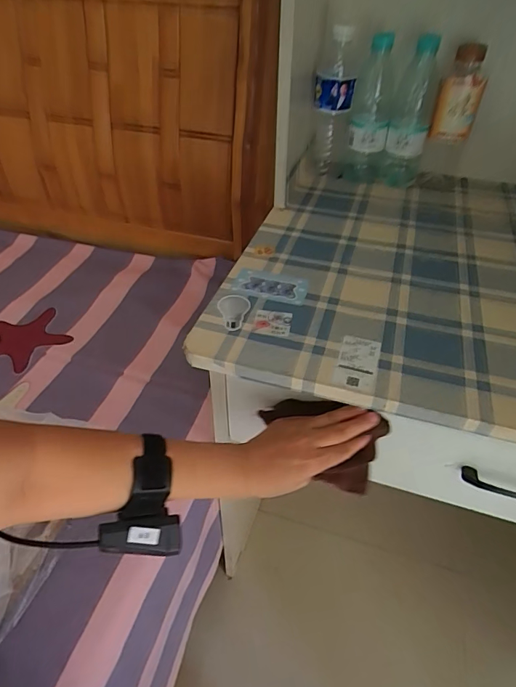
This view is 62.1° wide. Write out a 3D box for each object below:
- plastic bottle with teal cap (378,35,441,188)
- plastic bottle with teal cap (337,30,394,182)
[{"bbox_3d":[0.247,-0.369,0.697,0.061,0.204,0.070,10,43,9],"label":"plastic bottle with teal cap"},{"bbox_3d":[0.183,-0.375,0.702,0.063,0.208,0.073,10,43,9],"label":"plastic bottle with teal cap"}]

